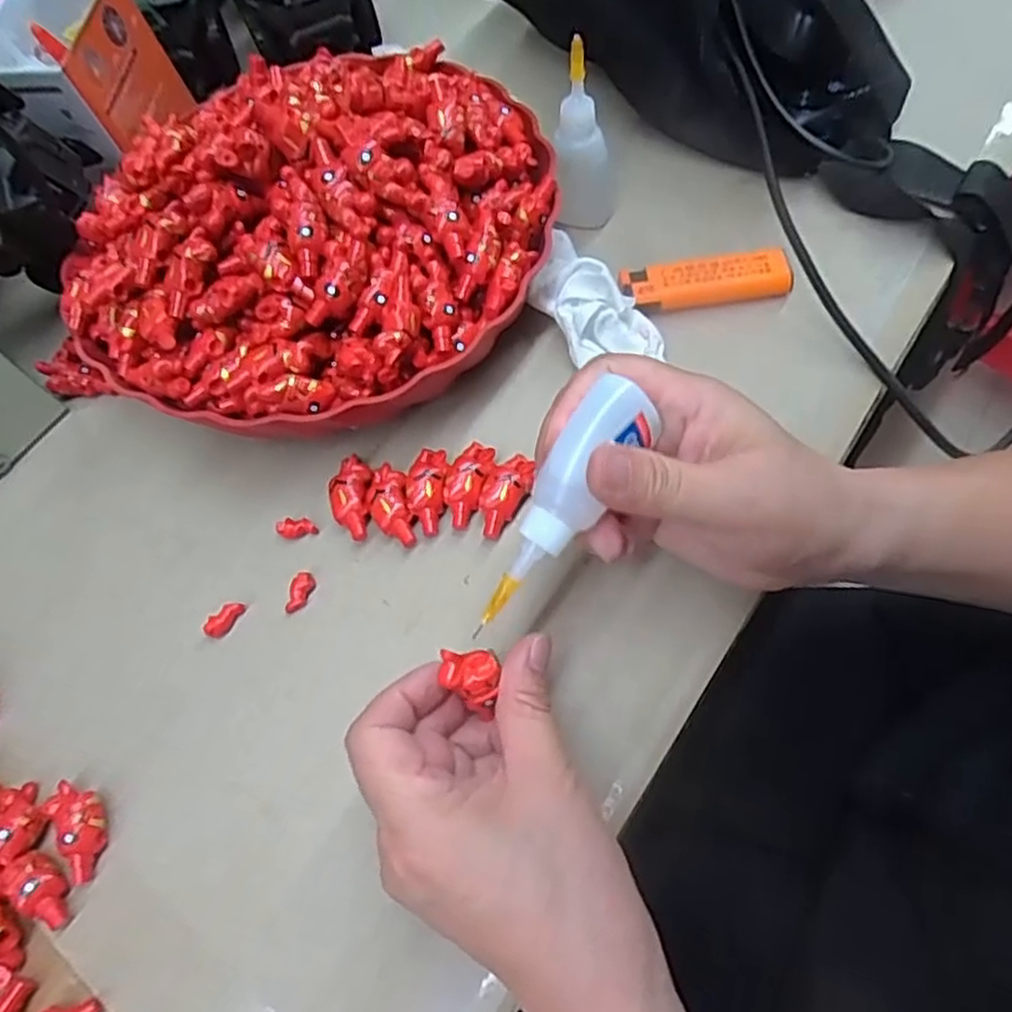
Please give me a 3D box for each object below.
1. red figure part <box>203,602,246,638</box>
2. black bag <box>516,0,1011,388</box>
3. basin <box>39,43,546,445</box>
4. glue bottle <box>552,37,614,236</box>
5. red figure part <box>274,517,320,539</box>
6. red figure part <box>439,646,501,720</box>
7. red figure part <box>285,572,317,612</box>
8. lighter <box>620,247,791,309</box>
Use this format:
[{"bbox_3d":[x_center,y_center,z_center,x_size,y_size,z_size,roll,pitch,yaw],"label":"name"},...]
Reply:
[{"bbox_3d":[-0.123,0.049,0.313,0.009,0.004,0.018,32,73,22],"label":"red figure part"},{"bbox_3d":[0.134,-0.218,0.384,0.375,0.109,0.081,39,73,-1],"label":"black bag"},{"bbox_3d":[-0.088,-0.141,0.336,0.210,0.082,0.232,14,67,15],"label":"basin"},{"bbox_3d":[0.041,-0.182,0.352,0.032,0.083,0.037,3,64,11],"label":"glue bottle"},{"bbox_3d":[-0.095,0.010,0.328,0.018,0.004,0.010,-15,62,2],"label":"red figure part"},{"bbox_3d":[-0.012,0.058,0.248,0.020,0.010,0.018,9,68,5],"label":"red figure part"},{"bbox_3d":[-0.090,0.038,0.314,0.010,0.004,0.018,8,65,13],"label":"red figure part"},{"bbox_3d":[0.097,-0.109,0.351,0.079,0.016,0.021,-9,63,5],"label":"lighter"}]

